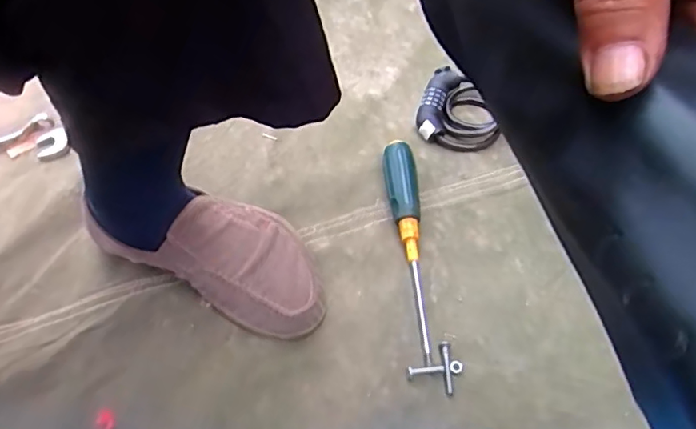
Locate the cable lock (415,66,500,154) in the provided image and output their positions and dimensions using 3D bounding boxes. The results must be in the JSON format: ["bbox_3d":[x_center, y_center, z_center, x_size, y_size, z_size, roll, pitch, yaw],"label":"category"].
[{"bbox_3d":[0.121,-0.112,0.599,0.085,0.028,0.089,10,59,11],"label":"cable lock"}]

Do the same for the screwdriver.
[{"bbox_3d":[0.058,0.024,0.513,0.028,0.029,0.216,-5,57,2],"label":"screwdriver"}]

